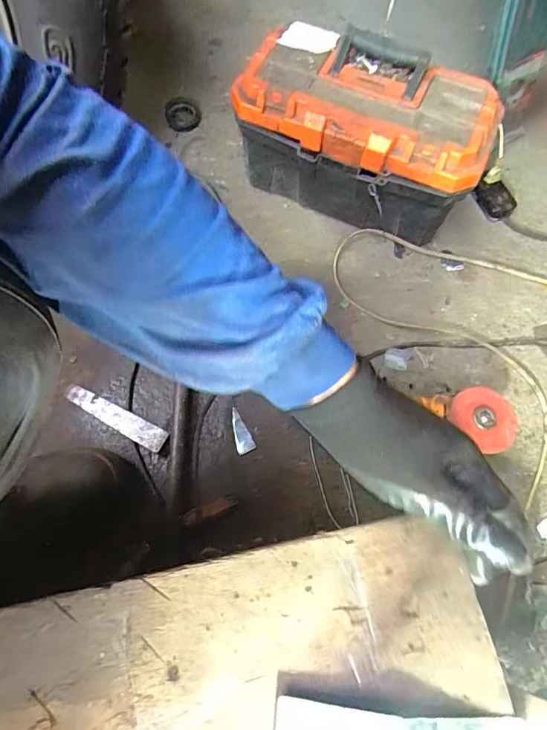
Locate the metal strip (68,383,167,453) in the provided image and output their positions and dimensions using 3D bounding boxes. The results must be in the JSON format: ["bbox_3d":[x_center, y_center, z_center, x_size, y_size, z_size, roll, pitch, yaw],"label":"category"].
[{"bbox_3d":[-0.231,0.077,0.644,0.164,0.007,0.034,26,82,9],"label":"metal strip"}]

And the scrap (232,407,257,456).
[{"bbox_3d":[-0.047,0.096,0.649,0.027,0.010,0.066,-16,69,-8],"label":"scrap"}]

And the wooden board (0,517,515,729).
[{"bbox_3d":[-0.091,0.224,0.292,0.474,0.012,0.150,-13,68,-7],"label":"wooden board"}]

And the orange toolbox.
[{"bbox_3d":[0.133,-0.354,0.720,0.369,0.207,0.192,22,69,7],"label":"orange toolbox"}]

